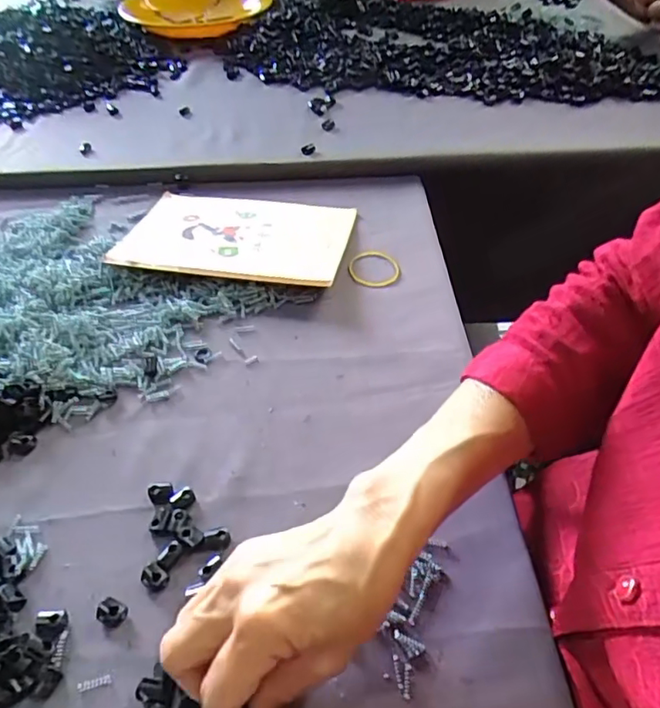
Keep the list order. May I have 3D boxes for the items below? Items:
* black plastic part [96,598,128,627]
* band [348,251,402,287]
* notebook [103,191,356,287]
[{"bbox_3d":[-0.121,0.143,0.314,0.017,0.005,0.013,24,52,24],"label":"black plastic part"},{"bbox_3d":[0.040,-0.078,0.522,0.045,0.005,0.047,-9,47,-6],"label":"band"},{"bbox_3d":[-0.090,-0.117,0.553,0.211,0.010,0.147,7,41,8],"label":"notebook"}]

